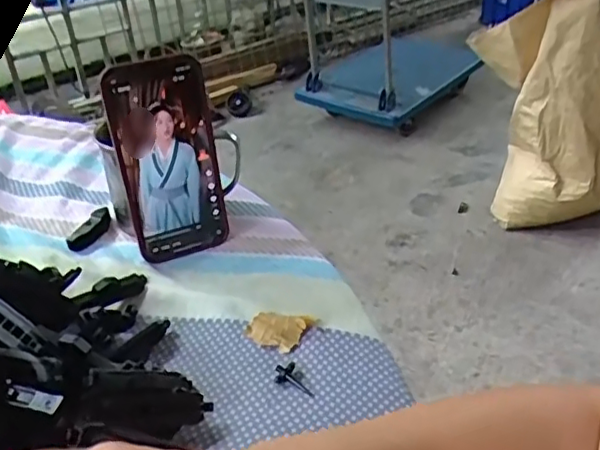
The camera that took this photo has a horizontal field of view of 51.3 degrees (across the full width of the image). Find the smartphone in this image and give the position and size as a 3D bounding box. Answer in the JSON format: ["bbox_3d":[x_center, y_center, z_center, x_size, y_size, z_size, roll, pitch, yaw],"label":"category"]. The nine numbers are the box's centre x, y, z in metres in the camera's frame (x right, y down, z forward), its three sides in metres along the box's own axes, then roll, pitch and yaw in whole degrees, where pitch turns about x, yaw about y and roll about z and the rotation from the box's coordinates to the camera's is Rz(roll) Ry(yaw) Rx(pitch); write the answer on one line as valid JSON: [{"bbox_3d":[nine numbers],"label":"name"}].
[{"bbox_3d":[-0.102,-0.050,0.489,0.075,0.158,0.005,-15,25,-18],"label":"smartphone"}]

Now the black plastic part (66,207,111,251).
[{"bbox_3d":[-0.181,0.001,0.542,0.016,0.014,0.053,10,37,17],"label":"black plastic part"}]

